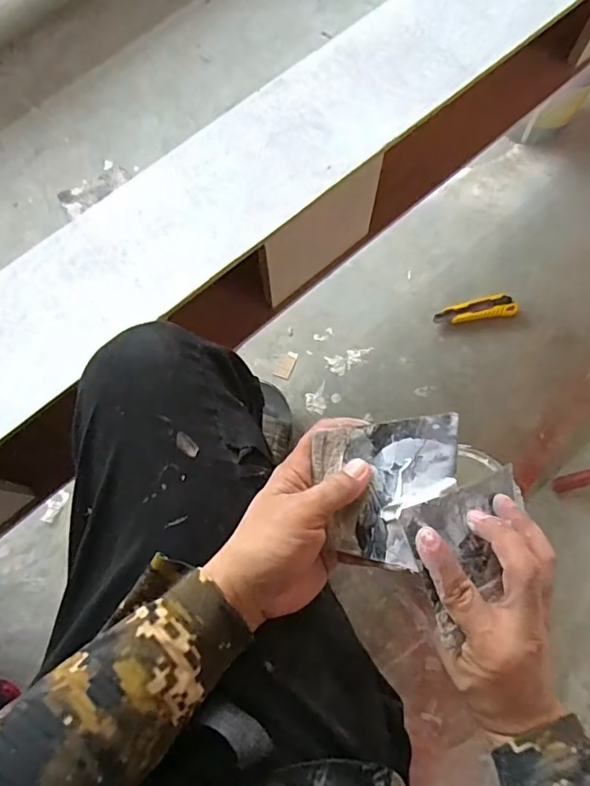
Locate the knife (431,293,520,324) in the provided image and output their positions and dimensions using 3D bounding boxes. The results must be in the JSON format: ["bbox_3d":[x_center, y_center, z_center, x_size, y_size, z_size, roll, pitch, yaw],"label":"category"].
[{"bbox_3d":[0.326,-0.151,0.943,0.141,0.022,0.040,-8,77,-1],"label":"knife"}]

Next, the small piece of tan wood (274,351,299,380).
[{"bbox_3d":[-0.015,-0.050,0.927,0.029,0.004,0.051,22,79,6],"label":"small piece of tan wood"}]

